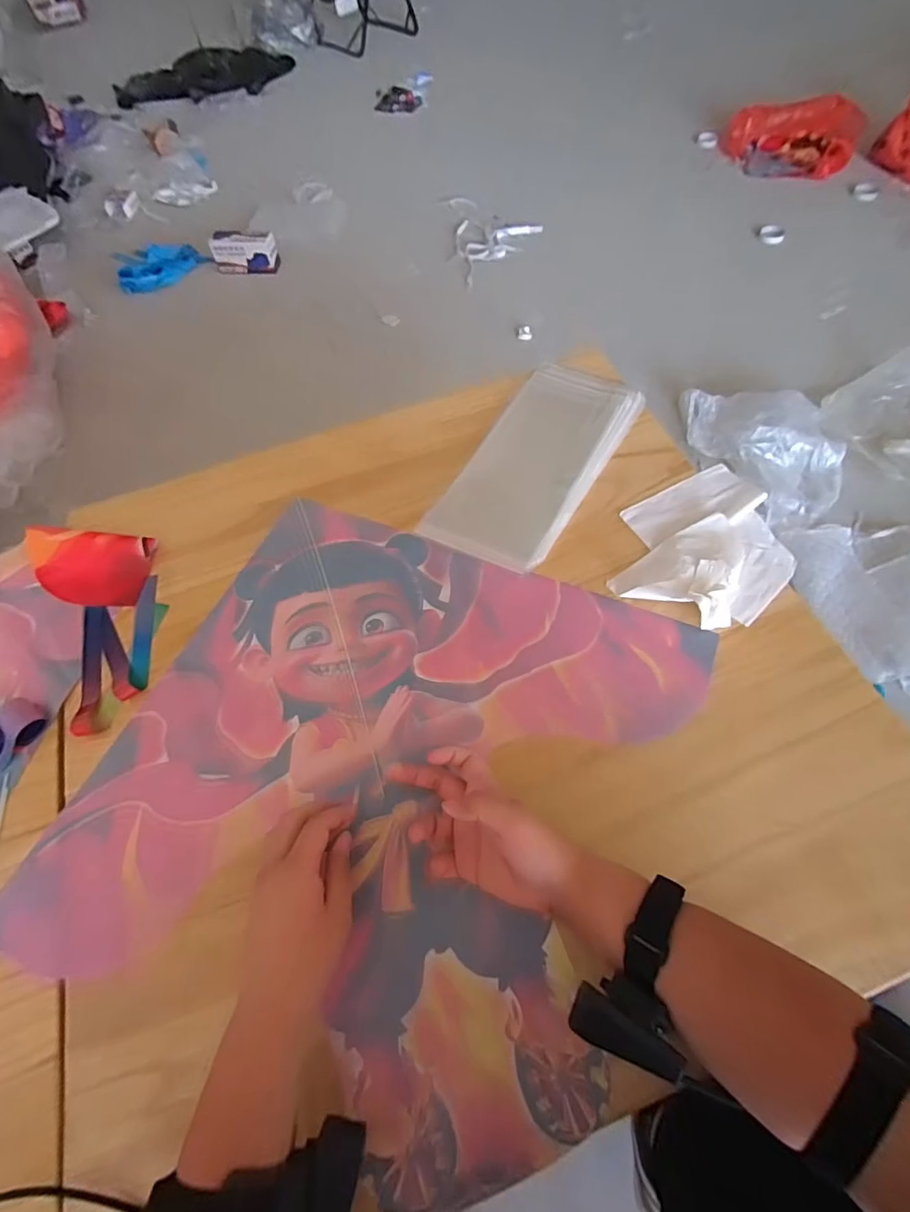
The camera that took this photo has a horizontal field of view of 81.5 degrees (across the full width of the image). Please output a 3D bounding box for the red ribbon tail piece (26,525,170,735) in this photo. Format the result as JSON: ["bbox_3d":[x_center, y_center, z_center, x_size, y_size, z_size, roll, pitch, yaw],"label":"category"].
[{"bbox_3d":[-0.404,-0.003,0.613,0.131,0.031,0.285,-29,62,-12],"label":"red ribbon tail piece"}]

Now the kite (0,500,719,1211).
[{"bbox_3d":[-0.071,0.151,0.506,0.501,0.026,0.504,20,62,15],"label":"kite"}]

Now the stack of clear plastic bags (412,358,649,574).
[{"bbox_3d":[0.111,-0.195,0.691,0.160,0.020,0.344,26,70,18],"label":"stack of clear plastic bags"}]

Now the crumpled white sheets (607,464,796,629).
[{"bbox_3d":[0.295,-0.077,0.616,0.181,0.028,0.224,25,65,17],"label":"crumpled white sheets"}]

